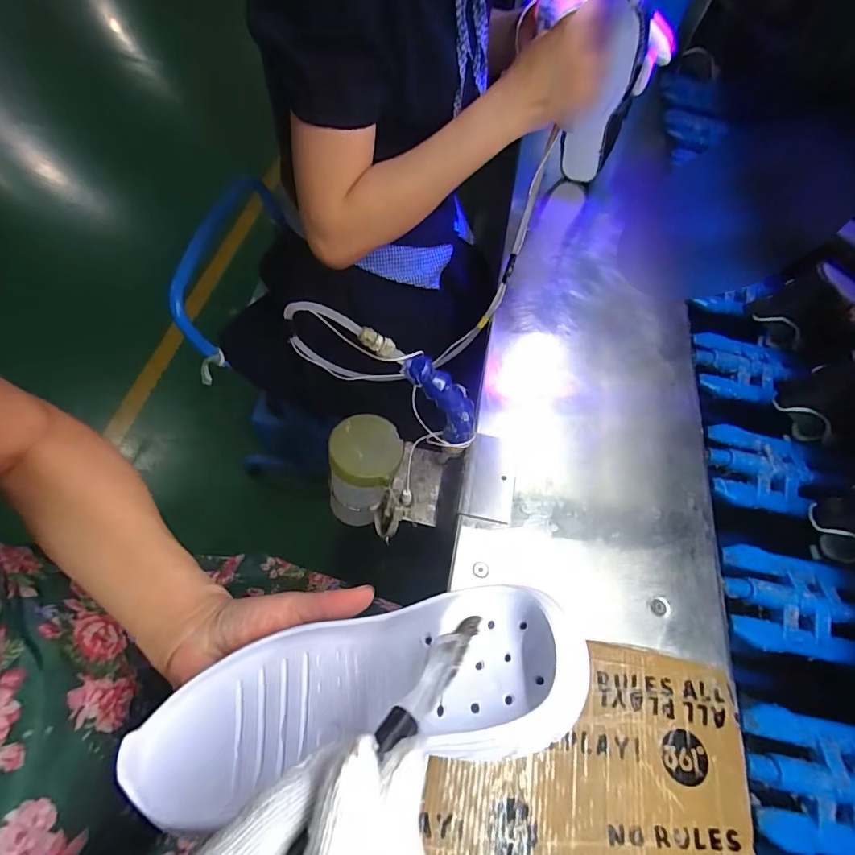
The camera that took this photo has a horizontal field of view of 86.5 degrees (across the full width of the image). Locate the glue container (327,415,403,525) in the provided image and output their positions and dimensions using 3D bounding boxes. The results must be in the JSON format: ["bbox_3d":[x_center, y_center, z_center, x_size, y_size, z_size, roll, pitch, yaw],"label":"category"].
[{"bbox_3d":[-0.065,0.049,0.491,0.074,0.116,0.086,12,60,2],"label":"glue container"}]

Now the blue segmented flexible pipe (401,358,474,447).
[{"bbox_3d":[0.014,-0.023,0.383,0.030,0.104,0.024,0,57,29],"label":"blue segmented flexible pipe"}]

